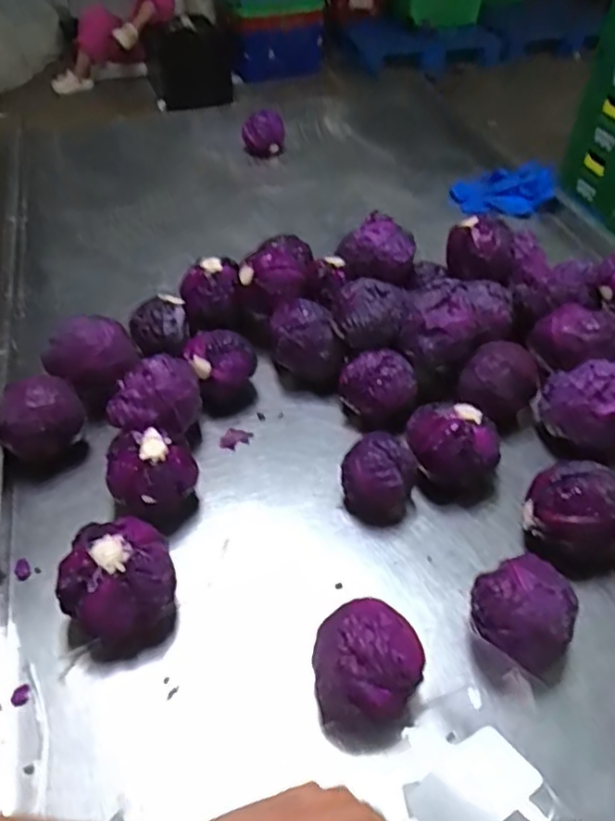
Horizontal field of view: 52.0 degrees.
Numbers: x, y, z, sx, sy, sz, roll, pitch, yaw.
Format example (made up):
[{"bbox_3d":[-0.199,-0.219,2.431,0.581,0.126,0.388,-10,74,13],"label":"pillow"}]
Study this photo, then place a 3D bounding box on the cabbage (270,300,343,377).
[{"bbox_3d":[-0.004,-0.096,0.949,0.104,0.114,0.096,-3,46,-3],"label":"cabbage"}]

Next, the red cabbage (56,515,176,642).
[{"bbox_3d":[-0.199,0.180,0.671,0.115,0.108,0.112,0,46,0],"label":"red cabbage"}]

